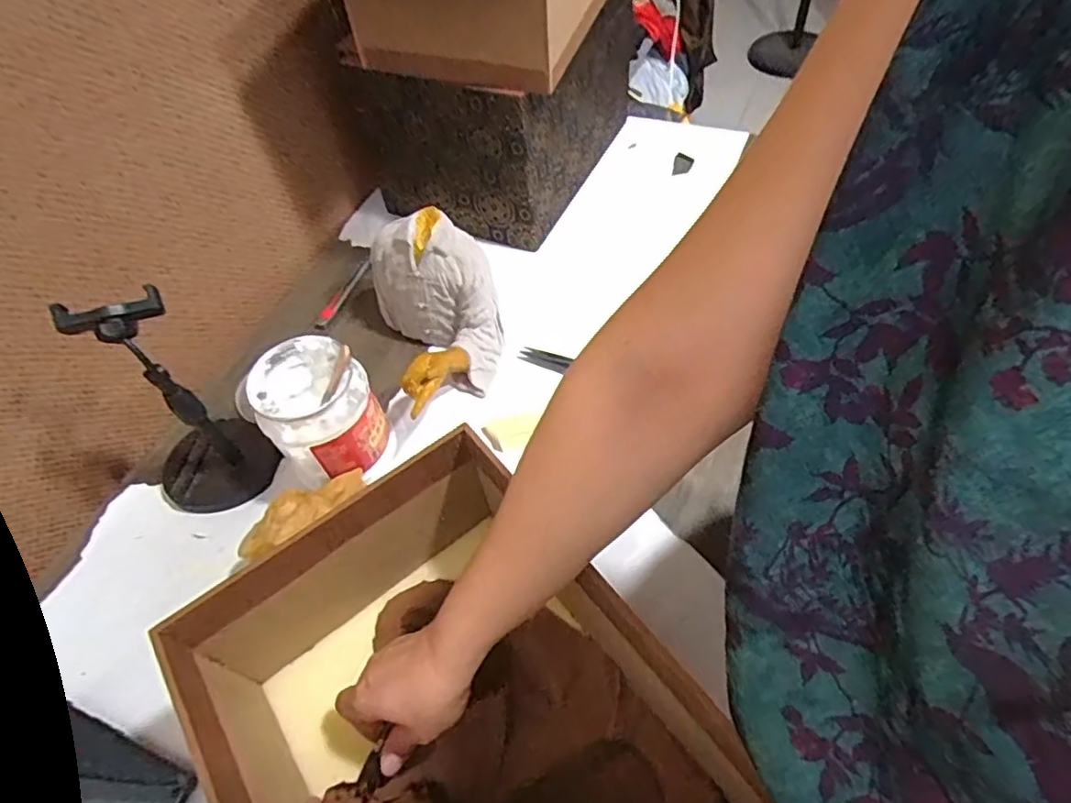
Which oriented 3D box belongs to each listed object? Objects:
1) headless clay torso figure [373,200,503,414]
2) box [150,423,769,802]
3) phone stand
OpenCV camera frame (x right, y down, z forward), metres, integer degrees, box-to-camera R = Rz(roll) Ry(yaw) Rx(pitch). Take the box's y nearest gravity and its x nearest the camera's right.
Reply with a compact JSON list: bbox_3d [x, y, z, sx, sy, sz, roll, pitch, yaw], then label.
[{"bbox_3d":[-0.107,-0.097,0.725,0.133,0.148,0.224,-20,54,-9],"label":"headless clay torso figure"},{"bbox_3d":[-0.047,0.231,0.418,0.257,0.161,0.323,-33,57,-18],"label":"box"},{"bbox_3d":[-0.372,0.005,0.612,0.120,0.262,0.112,30,61,25],"label":"phone stand"}]

